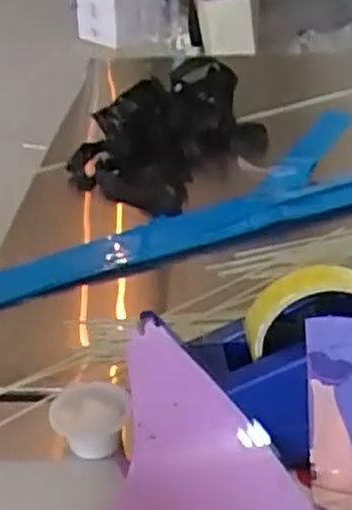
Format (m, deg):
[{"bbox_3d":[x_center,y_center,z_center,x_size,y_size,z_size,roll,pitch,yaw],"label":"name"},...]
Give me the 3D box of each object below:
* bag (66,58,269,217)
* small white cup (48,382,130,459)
[{"bbox_3d":[-0.002,-0.145,0.872,0.167,0.083,0.237,20,37,33],"label":"bag"},{"bbox_3d":[-0.058,0.110,0.520,0.047,0.031,0.042,9,34,20],"label":"small white cup"}]

